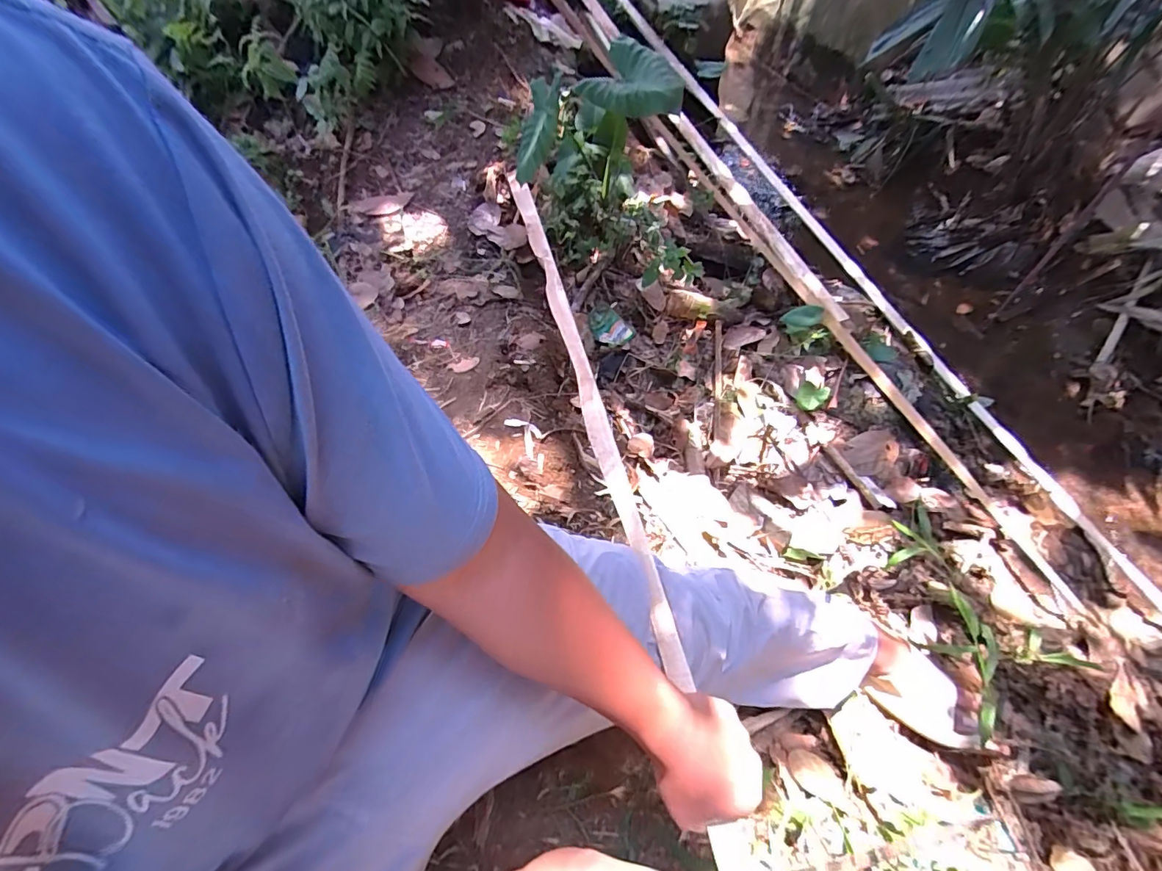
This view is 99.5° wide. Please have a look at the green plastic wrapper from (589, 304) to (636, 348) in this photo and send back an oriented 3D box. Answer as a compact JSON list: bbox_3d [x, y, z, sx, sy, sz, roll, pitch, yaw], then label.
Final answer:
[{"bbox_3d":[0.068,-0.272,1.237,0.116,0.028,0.093,33,62,18],"label":"green plastic wrapper"}]

